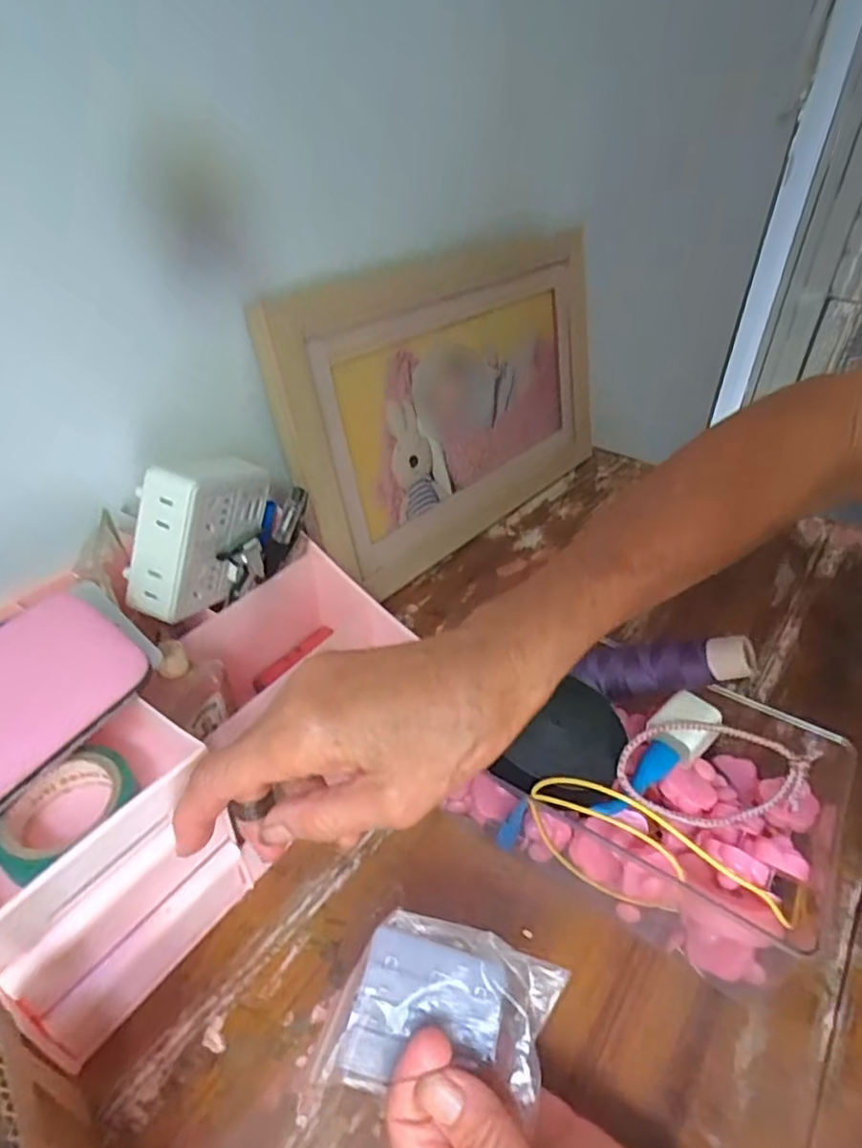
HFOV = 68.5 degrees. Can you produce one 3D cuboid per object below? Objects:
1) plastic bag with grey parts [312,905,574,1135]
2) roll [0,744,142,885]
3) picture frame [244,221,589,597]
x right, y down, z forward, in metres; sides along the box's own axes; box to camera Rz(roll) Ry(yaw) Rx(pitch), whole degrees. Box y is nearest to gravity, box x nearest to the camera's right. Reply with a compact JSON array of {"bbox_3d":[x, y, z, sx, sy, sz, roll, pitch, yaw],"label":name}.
[{"bbox_3d":[0.005,0.171,0.243,0.079,0.015,0.063,18,67,7],"label":"plastic bag with grey parts"},{"bbox_3d":[-0.147,0.095,0.251,0.046,0.018,0.054,2,37,2],"label":"roll"},{"bbox_3d":[0.036,-0.146,0.550,0.030,0.237,0.386,17,39,37],"label":"picture frame"}]

